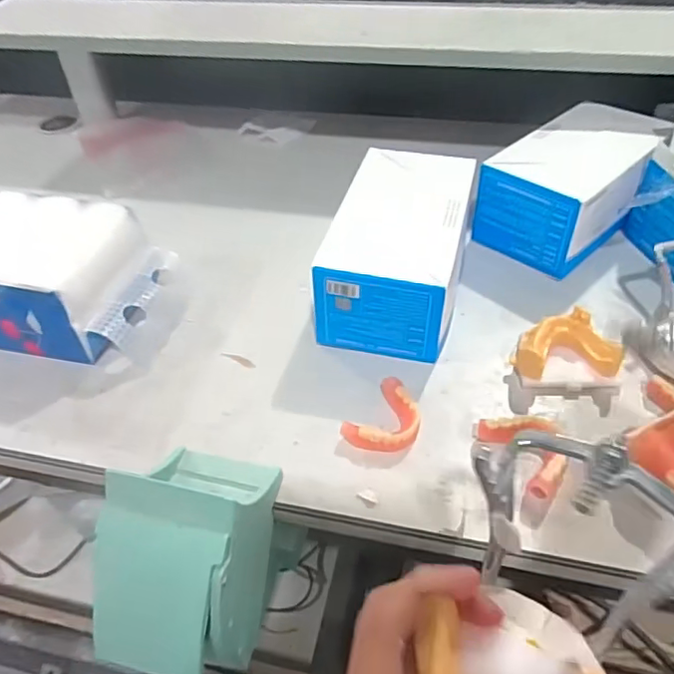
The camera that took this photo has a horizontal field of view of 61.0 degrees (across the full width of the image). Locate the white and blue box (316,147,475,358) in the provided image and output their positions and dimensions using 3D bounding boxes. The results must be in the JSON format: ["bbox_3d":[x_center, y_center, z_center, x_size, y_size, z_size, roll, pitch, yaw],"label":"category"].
[{"bbox_3d":[0.054,-0.071,0.484,0.103,0.088,0.198,10,46,13],"label":"white and blue box"}]

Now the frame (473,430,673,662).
[{"bbox_3d":[0.092,0.075,0.228,0.082,0.057,0.053,33,55,31],"label":"frame"}]

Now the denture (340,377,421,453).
[{"bbox_3d":[0.036,0.060,0.405,0.044,0.018,0.058,29,53,29],"label":"denture"}]

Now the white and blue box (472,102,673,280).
[{"bbox_3d":[0.219,-0.140,0.538,0.159,0.084,0.110,-36,53,-29],"label":"white and blue box"}]

